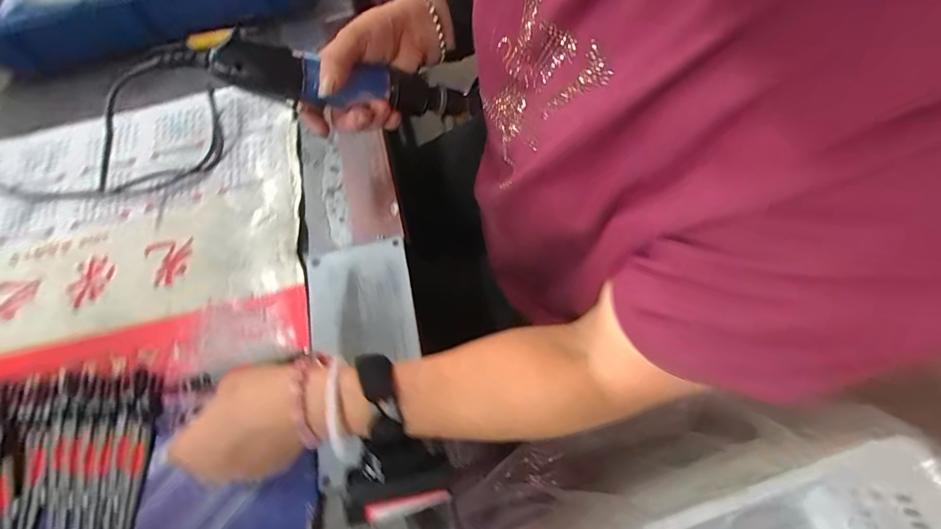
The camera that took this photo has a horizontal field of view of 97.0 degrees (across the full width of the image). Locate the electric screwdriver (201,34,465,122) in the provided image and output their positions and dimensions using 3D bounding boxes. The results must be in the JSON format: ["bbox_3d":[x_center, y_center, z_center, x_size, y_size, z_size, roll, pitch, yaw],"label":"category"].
[{"bbox_3d":[-0.101,-0.156,0.361,0.209,0.049,0.043,2,64,-21],"label":"electric screwdriver"}]

